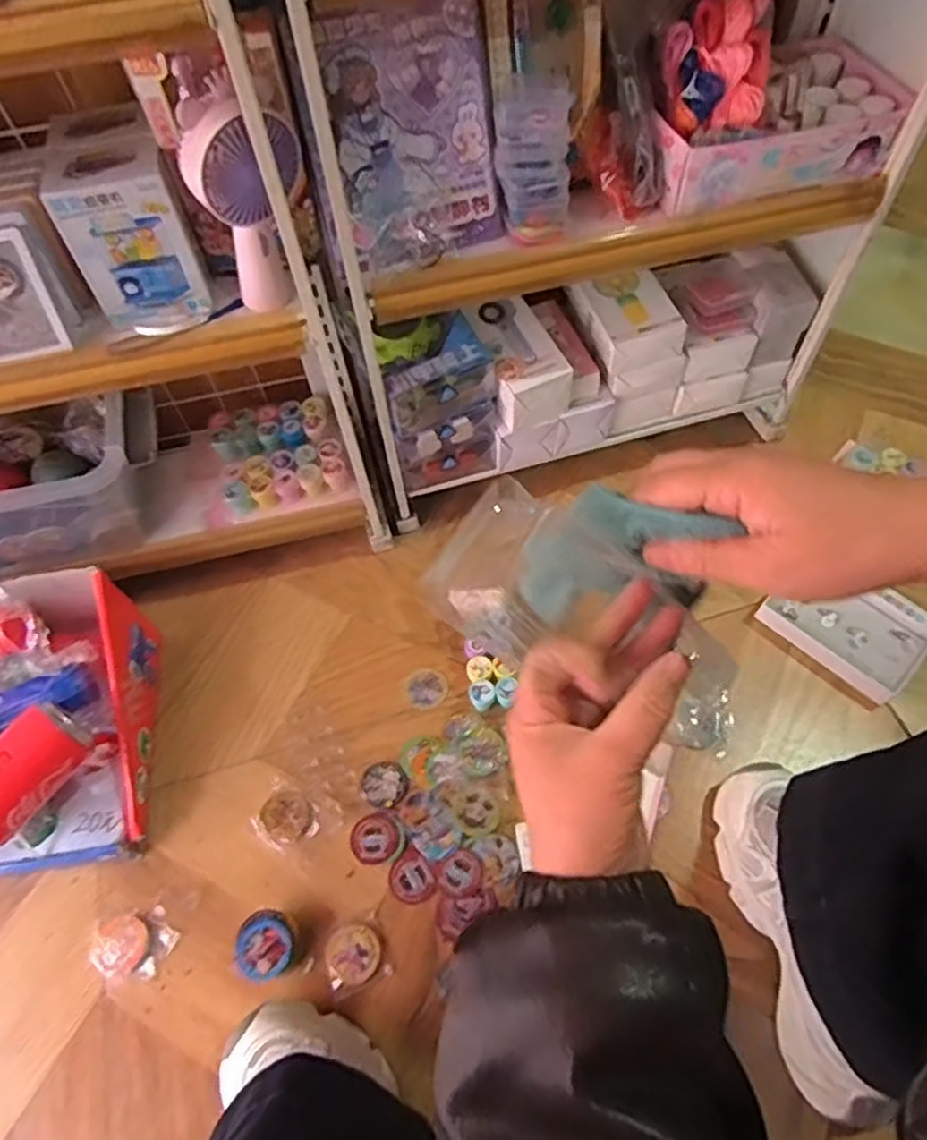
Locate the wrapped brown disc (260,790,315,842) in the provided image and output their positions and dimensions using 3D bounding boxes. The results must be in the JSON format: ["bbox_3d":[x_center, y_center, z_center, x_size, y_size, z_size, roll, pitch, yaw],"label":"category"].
[{"bbox_3d":[-0.172,0.238,0.691,0.045,0.010,0.046,-1,59,2],"label":"wrapped brown disc"}]

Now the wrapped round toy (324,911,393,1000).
[{"bbox_3d":[-0.097,0.341,0.631,0.051,0.012,0.053,-22,61,-11],"label":"wrapped round toy"}]

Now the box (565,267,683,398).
[{"bbox_3d":[0.176,-0.258,0.759,0.090,0.080,0.103,-18,60,-8],"label":"box"}]

